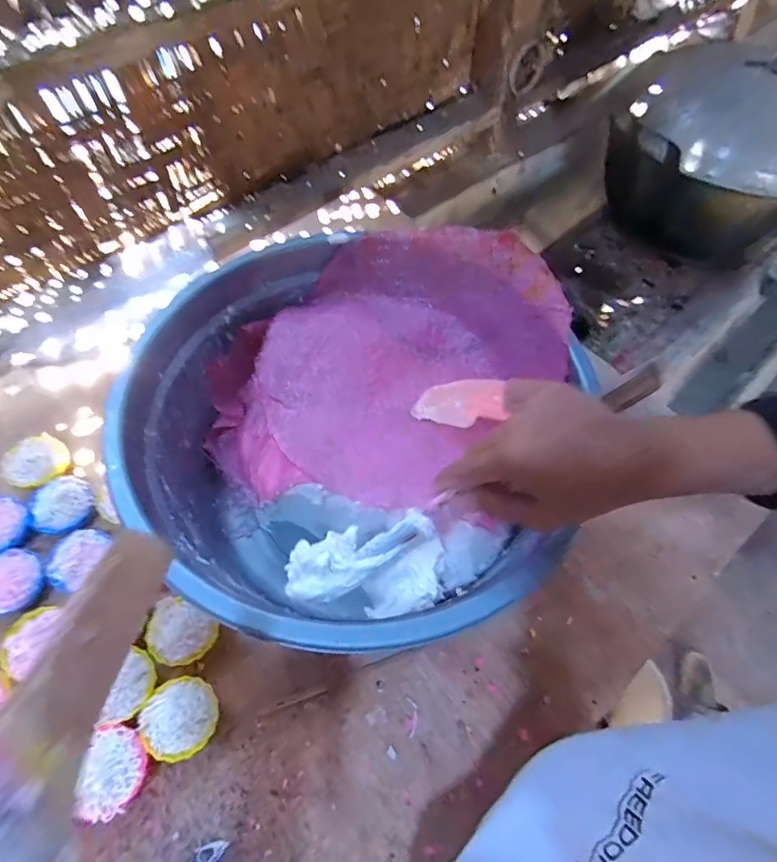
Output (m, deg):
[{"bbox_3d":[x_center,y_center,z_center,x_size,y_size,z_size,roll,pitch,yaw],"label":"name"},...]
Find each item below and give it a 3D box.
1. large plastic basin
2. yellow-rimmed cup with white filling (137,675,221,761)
[{"bbox_3d":[-0.027,-0.006,0.496,0.386,0.194,0.386,0,59,0],"label":"large plastic basin"},{"bbox_3d":[-0.181,0.253,0.429,0.061,0.035,0.059,0,59,0],"label":"yellow-rimmed cup with white filling"}]

